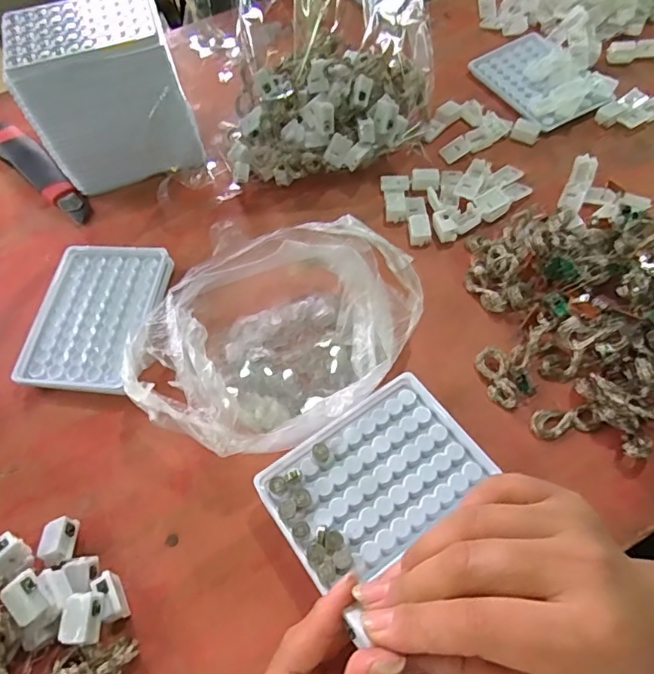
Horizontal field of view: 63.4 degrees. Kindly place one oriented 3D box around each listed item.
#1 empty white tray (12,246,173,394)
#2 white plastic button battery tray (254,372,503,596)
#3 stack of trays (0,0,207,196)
[{"bbox_3d":[-0.190,-0.017,0.439,0.099,0.021,0.129,6,61,8],"label":"empty white tray"},{"bbox_3d":[0.030,0.087,0.336,0.129,0.006,0.089,-32,62,-15],"label":"white plastic button battery tray"},{"bbox_3d":[-0.198,-0.224,0.483,0.128,0.120,0.104,-17,60,-5],"label":"stack of trays"}]

